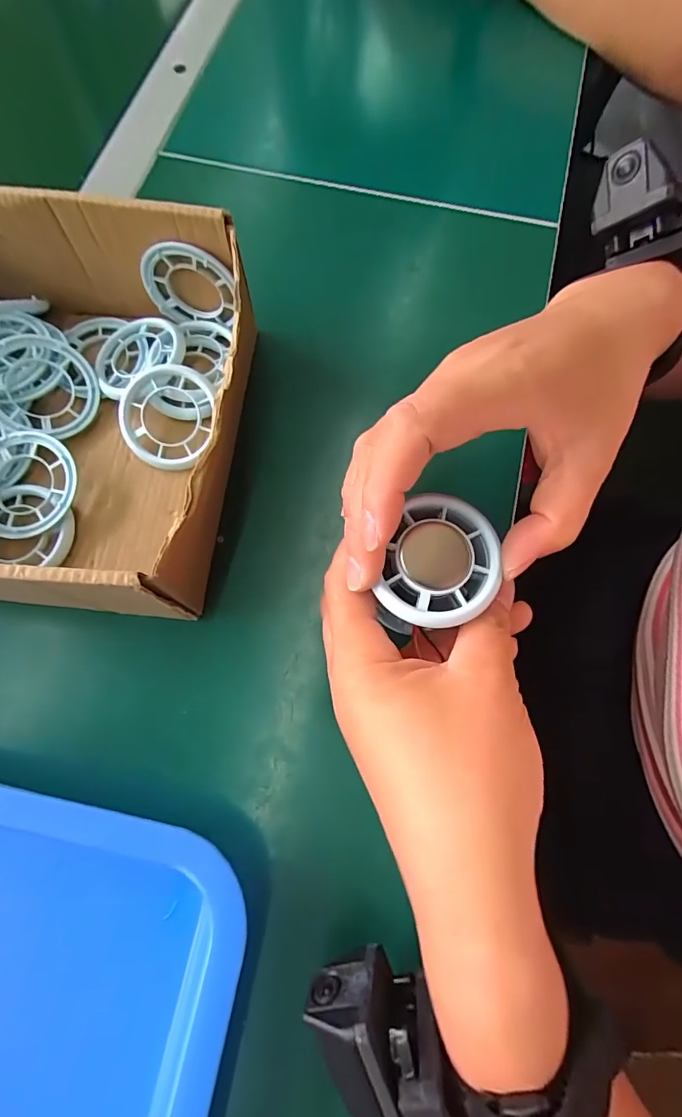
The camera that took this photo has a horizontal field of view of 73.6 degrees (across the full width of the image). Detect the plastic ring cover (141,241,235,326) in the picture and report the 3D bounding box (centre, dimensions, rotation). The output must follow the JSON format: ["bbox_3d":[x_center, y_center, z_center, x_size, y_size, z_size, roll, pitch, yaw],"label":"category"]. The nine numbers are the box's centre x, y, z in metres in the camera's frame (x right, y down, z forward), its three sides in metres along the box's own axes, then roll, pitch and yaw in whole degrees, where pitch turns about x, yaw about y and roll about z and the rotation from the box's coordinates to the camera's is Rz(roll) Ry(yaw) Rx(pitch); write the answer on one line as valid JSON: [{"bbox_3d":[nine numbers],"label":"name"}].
[{"bbox_3d":[-0.086,-0.154,0.255,0.053,0.046,0.005,7,73,1],"label":"plastic ring cover"}]

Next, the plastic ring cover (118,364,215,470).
[{"bbox_3d":[-0.098,-0.079,0.258,0.052,0.010,0.056,0,95,-4],"label":"plastic ring cover"}]

